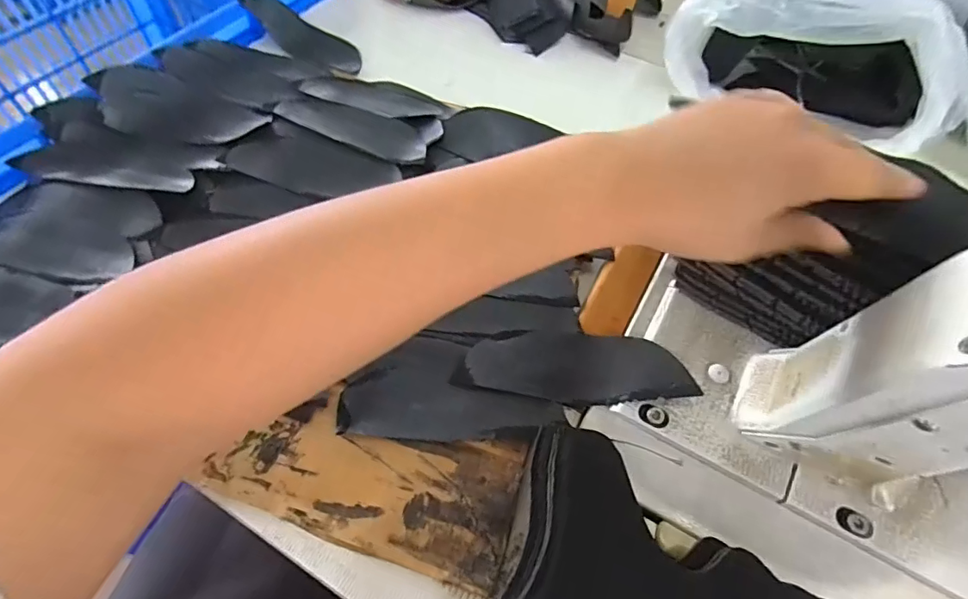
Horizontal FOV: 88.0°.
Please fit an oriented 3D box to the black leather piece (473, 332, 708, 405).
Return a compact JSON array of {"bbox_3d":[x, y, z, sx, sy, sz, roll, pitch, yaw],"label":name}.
[{"bbox_3d":[0.057,0.038,0.307,0.128,0.022,0.046,5,56,0],"label":"black leather piece"}]

